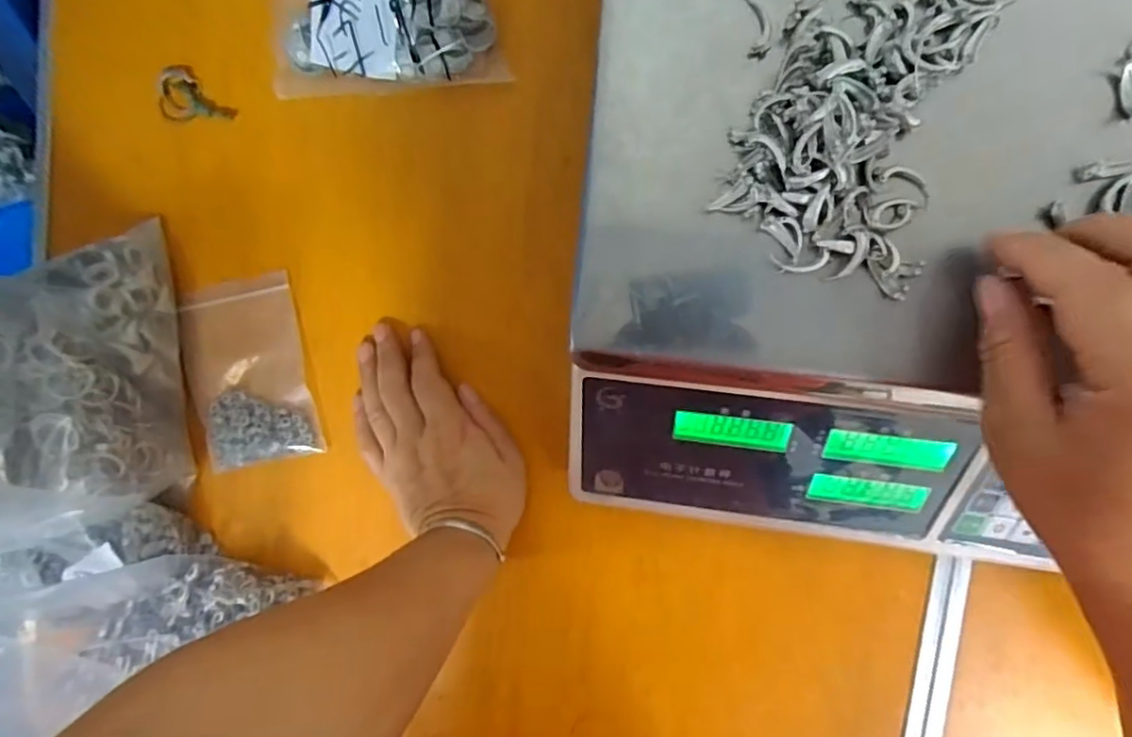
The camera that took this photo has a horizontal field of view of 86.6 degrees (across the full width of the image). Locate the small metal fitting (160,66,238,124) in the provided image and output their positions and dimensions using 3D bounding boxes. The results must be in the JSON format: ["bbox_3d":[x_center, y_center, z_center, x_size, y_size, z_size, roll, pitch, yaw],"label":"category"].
[{"bbox_3d":[-0.233,-0.171,0.380,0.046,0.009,0.034,16,98,5],"label":"small metal fitting"}]

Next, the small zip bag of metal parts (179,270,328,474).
[{"bbox_3d":[-0.211,0.003,0.395,0.076,0.013,0.119,-10,95,7],"label":"small zip bag of metal parts"}]

